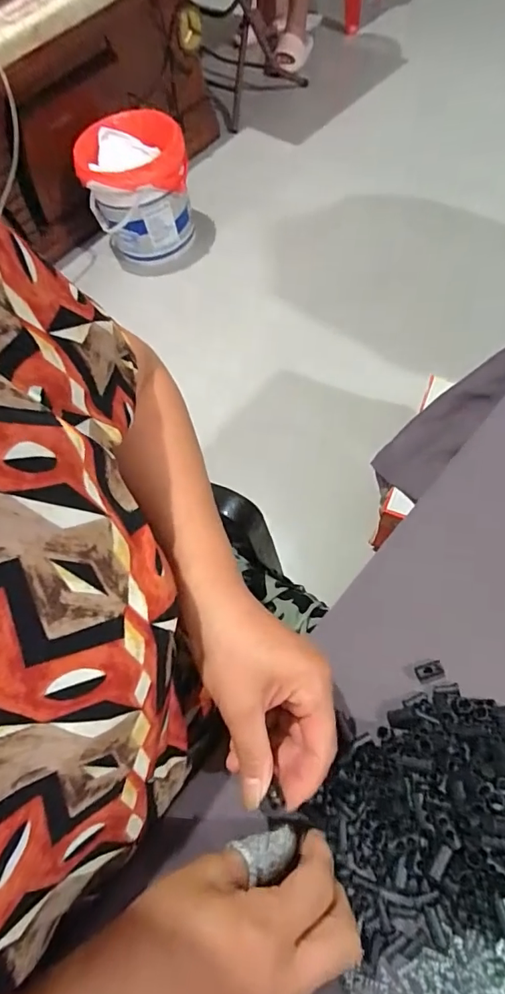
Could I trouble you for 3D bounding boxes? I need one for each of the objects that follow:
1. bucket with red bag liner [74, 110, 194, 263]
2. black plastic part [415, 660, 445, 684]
[{"bbox_3d":[-0.299,-0.810,1.285,0.273,0.245,0.252,-4,63,5],"label":"bucket with red bag liner"},{"bbox_3d":[0.123,0.121,0.333,0.019,0.004,0.012,-17,63,-1],"label":"black plastic part"}]

